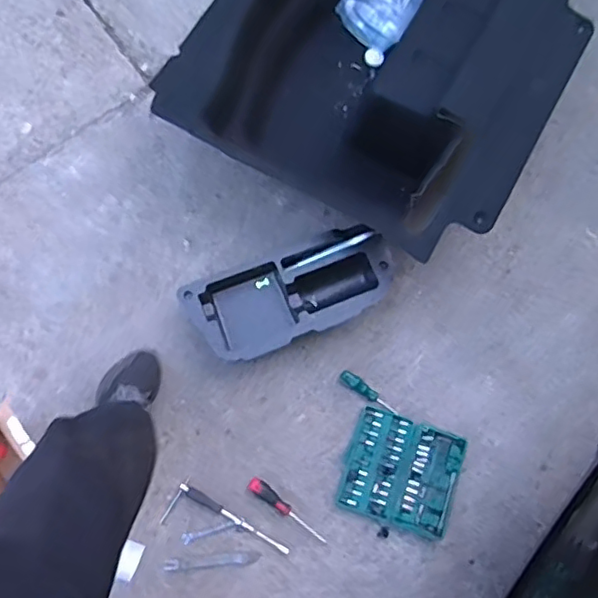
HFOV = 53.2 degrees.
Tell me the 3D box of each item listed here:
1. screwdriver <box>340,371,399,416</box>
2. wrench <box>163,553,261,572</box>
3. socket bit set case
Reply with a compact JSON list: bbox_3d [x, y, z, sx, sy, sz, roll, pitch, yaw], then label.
[{"bbox_3d":[0.165,0.220,1.389,0.155,0.029,0.033,37,73,3],"label":"screwdriver"},{"bbox_3d":[-0.185,0.563,1.279,0.200,0.006,0.026,-2,81,-7],"label":"wrench"},{"bbox_3d":[0.235,0.389,1.348,0.251,0.031,0.230,19,73,-3],"label":"socket bit set case"}]

